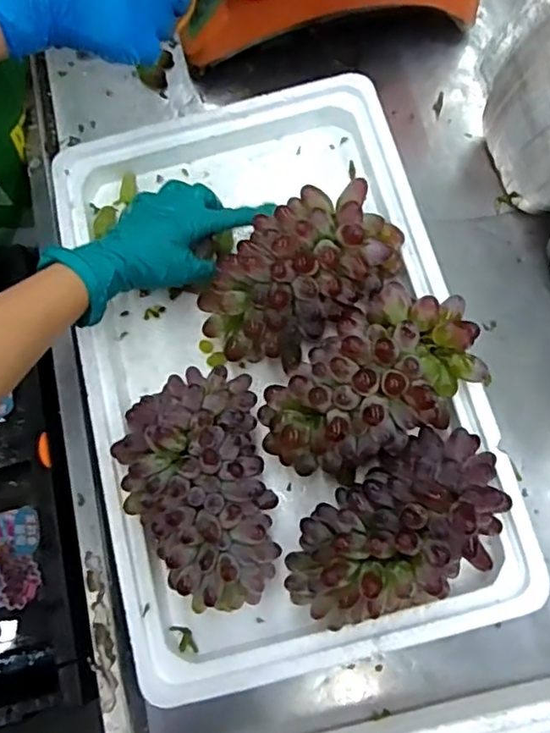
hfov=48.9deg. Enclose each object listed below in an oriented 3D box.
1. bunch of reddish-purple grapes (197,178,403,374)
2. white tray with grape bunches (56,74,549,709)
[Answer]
[{"bbox_3d":[0.021,-0.073,0.485,0.164,0.090,0.095,-41,76,-11],"label":"bunch of reddish-purple grapes"},{"bbox_3d":[-0.003,-0.015,0.473,0.297,0.099,0.470,-14,74,0],"label":"white tray with grape bunches"}]

